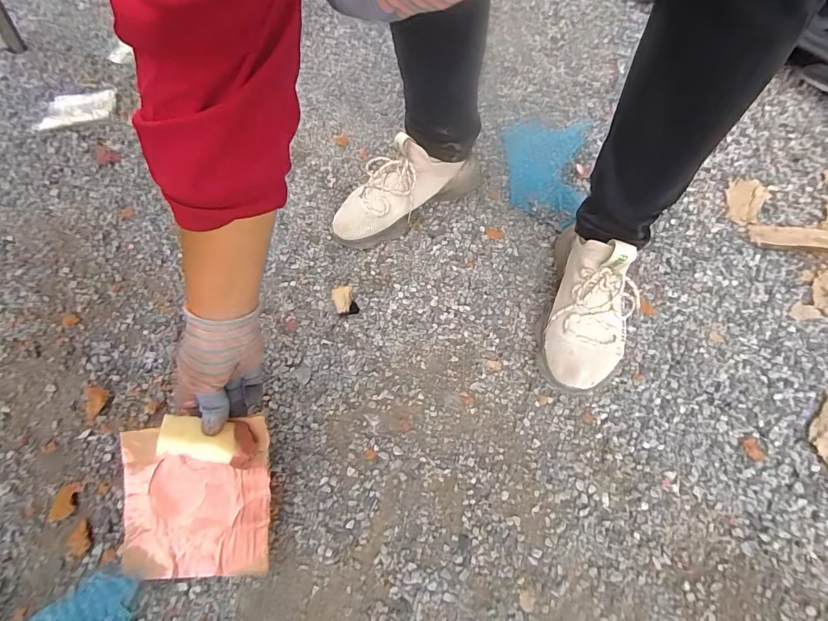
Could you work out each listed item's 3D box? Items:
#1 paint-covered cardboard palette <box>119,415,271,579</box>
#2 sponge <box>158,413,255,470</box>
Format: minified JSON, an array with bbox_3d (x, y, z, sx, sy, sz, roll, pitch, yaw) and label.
[{"bbox_3d":[-0.227,0.193,0.439,0.152,0.014,0.149,-3,80,1],"label":"paint-covered cardboard palette"},{"bbox_3d":[-0.203,0.128,0.419,0.090,0.016,0.041,17,59,-16],"label":"sponge"}]

